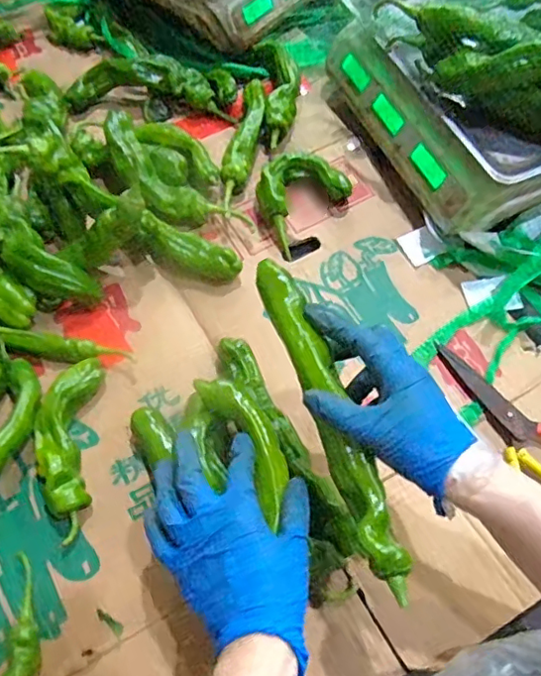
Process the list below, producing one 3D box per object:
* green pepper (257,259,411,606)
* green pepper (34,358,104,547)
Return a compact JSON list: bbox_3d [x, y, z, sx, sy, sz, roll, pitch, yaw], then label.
[{"bbox_3d":[0.043,0.054,0.408,0.029,0.028,0.255,-18,69,-9],"label":"green pepper"},{"bbox_3d":[-0.186,0.095,0.509,0.051,0.032,0.167,-1,63,0],"label":"green pepper"}]

